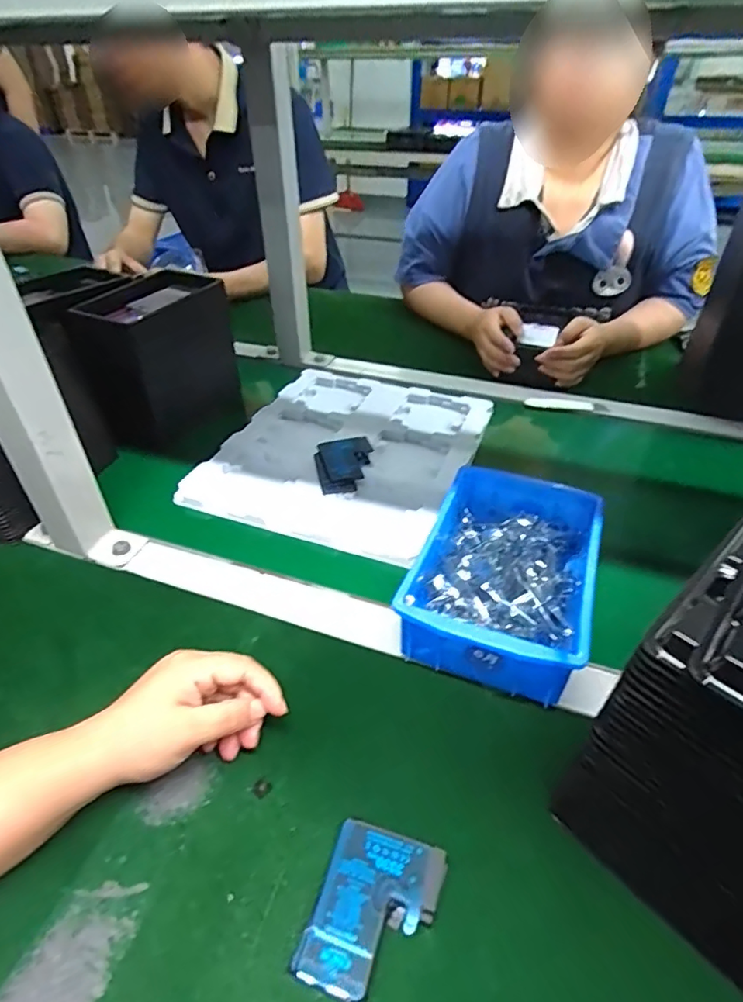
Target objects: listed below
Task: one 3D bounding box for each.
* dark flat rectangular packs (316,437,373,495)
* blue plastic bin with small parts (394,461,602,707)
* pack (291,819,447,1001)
[{"bbox_3d":[-0.028,-0.041,0.601,0.065,0.016,0.090,-8,40,-9],"label":"dark flat rectangular packs"},{"bbox_3d":[0.108,0.057,0.446,0.136,0.065,0.196,13,41,16],"label":"blue plastic bin with small parts"},{"bbox_3d":[0.001,0.221,0.290,0.062,0.011,0.077,13,41,16],"label":"pack"}]

